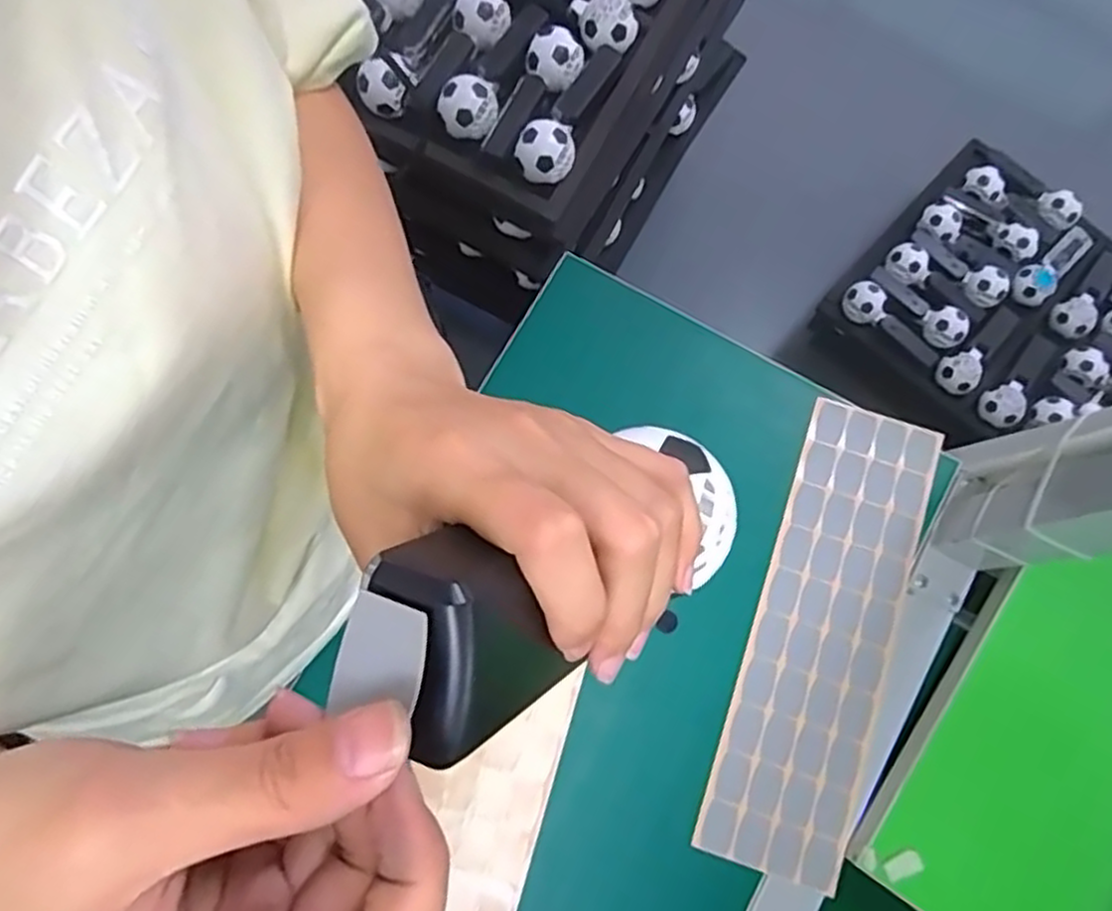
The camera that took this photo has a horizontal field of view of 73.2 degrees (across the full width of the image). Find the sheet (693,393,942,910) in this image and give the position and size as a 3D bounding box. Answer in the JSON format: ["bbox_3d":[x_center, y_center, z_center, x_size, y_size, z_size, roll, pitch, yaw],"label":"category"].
[{"bbox_3d":[0.195,0.128,0.547,0.093,0.009,0.334,18,78,9],"label":"sheet"}]

